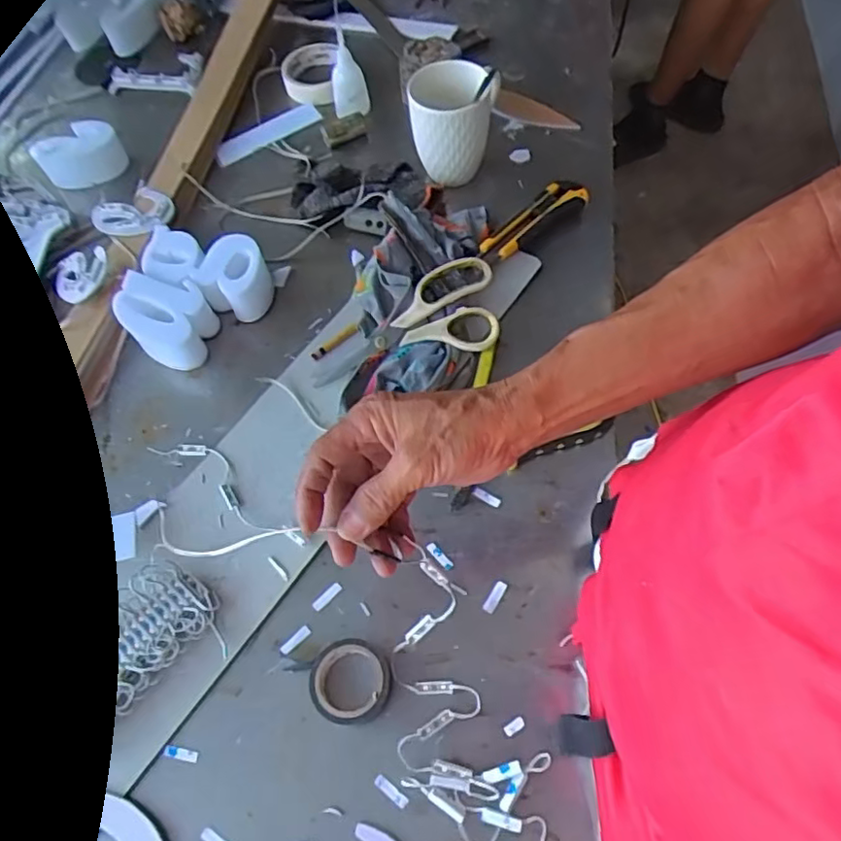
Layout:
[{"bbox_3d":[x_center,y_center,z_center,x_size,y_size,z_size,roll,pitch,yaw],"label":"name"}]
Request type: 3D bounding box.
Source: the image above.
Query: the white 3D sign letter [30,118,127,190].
[{"bbox_3d":[-0.398,-0.316,0.745,0.079,0.048,0.068,15,63,12],"label":"white 3D sign letter"}]

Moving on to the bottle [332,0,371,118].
[{"bbox_3d":[-0.092,-0.444,0.746,0.042,0.150,0.035,-9,19,-1],"label":"bottle"}]

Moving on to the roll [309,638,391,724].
[{"bbox_3d":[-0.050,0.188,0.453,0.058,0.019,0.056,-2,61,3],"label":"roll"}]

